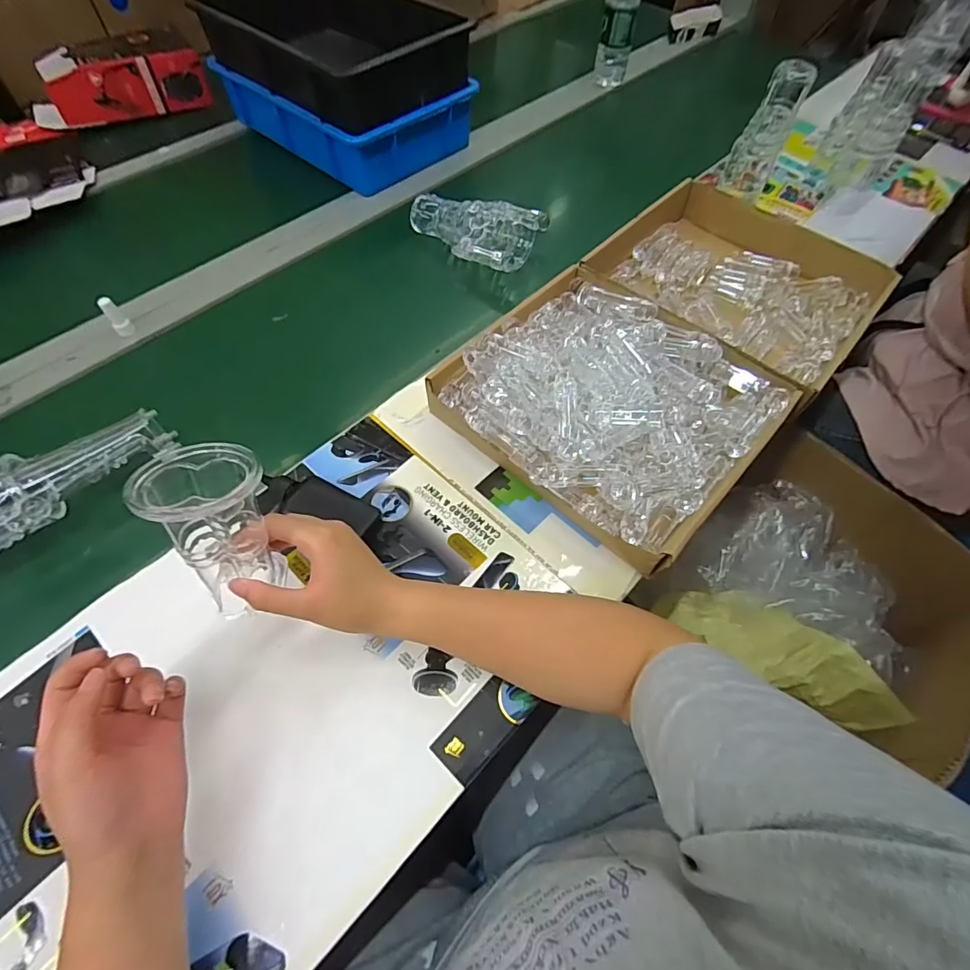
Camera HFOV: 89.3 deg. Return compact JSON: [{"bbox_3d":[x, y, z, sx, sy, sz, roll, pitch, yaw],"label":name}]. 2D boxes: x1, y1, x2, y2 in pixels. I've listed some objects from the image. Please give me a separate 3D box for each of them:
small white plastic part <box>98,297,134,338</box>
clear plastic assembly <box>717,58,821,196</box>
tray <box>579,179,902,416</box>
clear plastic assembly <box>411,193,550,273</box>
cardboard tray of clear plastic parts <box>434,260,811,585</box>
[{"bbox_3d":[-0.463,-0.211,0.614,0.020,0.055,0.013,-37,64,-21],"label":"small white plastic part"},{"bbox_3d":[0.420,-0.530,0.744,0.071,0.177,0.062,20,61,10],"label":"clear plastic assembly"},{"bbox_3d":[0.340,-0.272,0.652,0.313,0.064,0.316,38,65,19],"label":"tray"},{"bbox_3d":[-0.019,-0.362,0.706,0.200,0.058,0.123,16,60,8],"label":"clear plastic assembly"},{"bbox_3d":[0.139,-0.099,0.529,0.300,0.076,0.294,39,65,19],"label":"cardboard tray of clear plastic parts"}]

